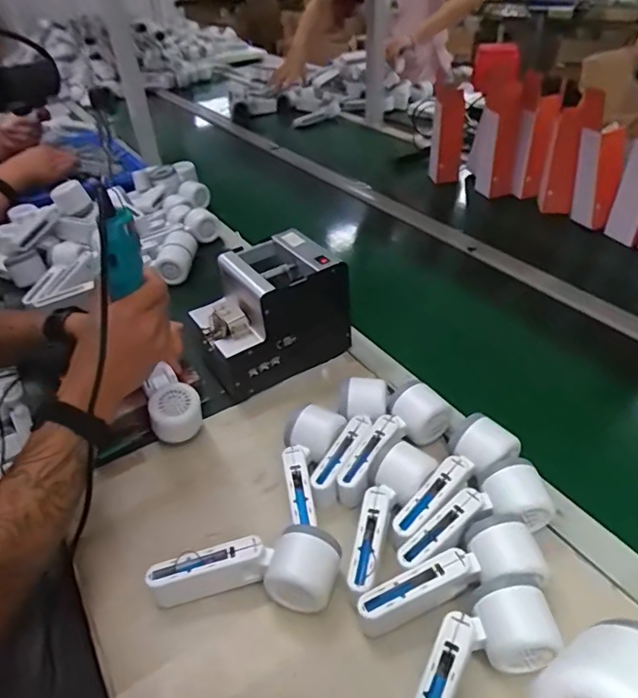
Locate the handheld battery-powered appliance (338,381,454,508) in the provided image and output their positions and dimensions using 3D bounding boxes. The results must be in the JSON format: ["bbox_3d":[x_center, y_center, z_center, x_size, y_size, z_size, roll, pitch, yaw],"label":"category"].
[{"bbox_3d":[0.075,0.102,0.581,0.159,0.062,0.058,-32,46,-31],"label":"handheld battery-powered appliance"}]

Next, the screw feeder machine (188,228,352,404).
[{"bbox_3d":[-0.065,-0.048,0.705,0.182,0.145,0.119,-23,42,-23],"label":"screw feeder machine"}]

